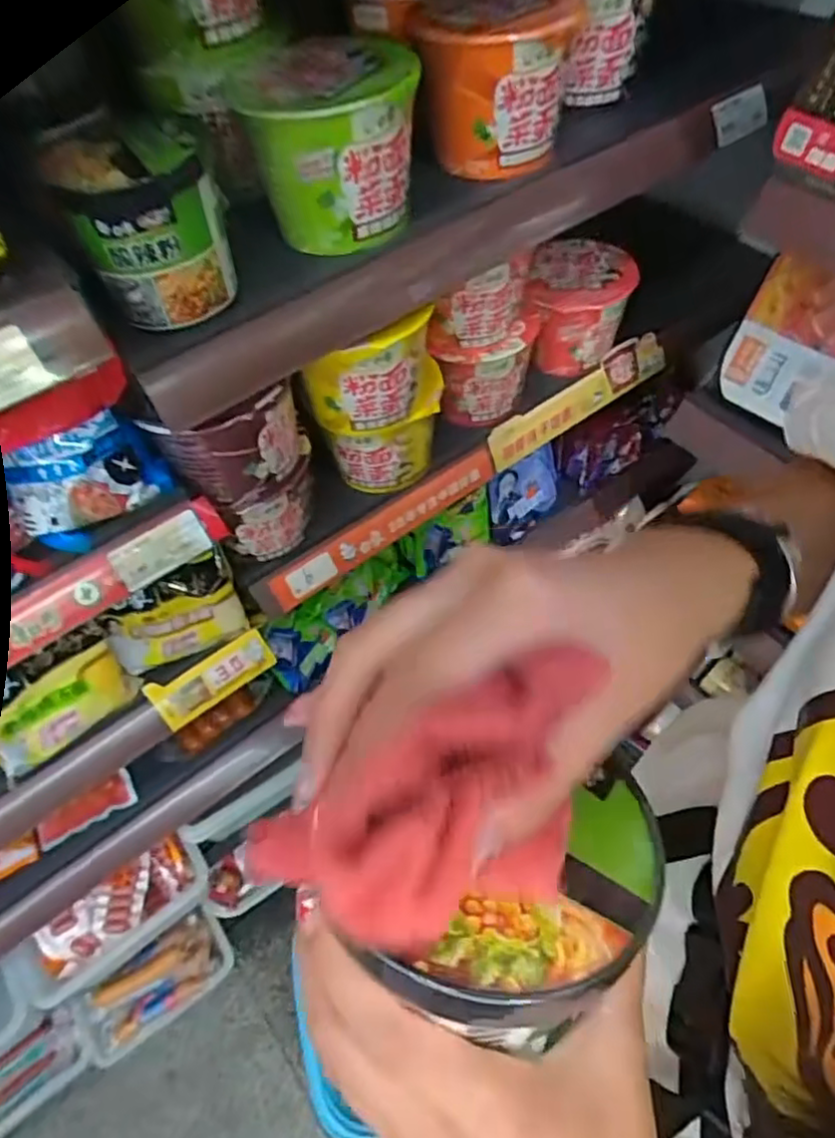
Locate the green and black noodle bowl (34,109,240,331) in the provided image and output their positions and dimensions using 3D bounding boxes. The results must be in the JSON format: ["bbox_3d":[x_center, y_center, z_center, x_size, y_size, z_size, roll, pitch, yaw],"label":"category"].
[{"bbox_3d":[-0.187,-0.250,0.479,0.091,0.116,0.097,-2,55,3],"label":"green and black noodle bowl"}]

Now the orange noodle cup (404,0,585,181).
[{"bbox_3d":[0.066,-0.423,0.587,0.134,0.121,0.112,2,55,5],"label":"orange noodle cup"}]

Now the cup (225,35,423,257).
[{"bbox_3d":[-0.067,-0.334,0.539,0.132,0.112,0.130,-2,55,3],"label":"cup"}]

